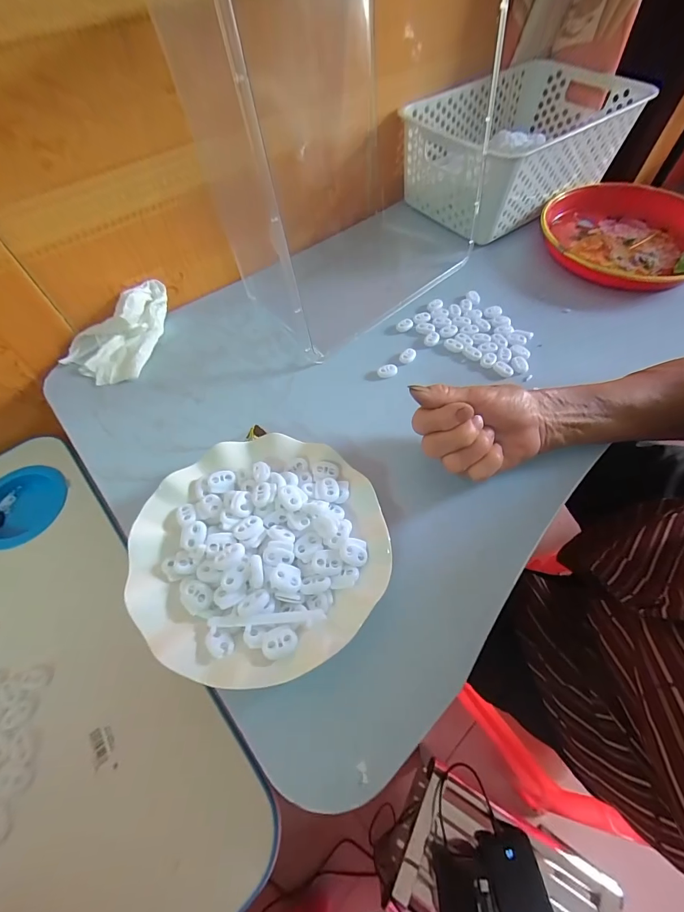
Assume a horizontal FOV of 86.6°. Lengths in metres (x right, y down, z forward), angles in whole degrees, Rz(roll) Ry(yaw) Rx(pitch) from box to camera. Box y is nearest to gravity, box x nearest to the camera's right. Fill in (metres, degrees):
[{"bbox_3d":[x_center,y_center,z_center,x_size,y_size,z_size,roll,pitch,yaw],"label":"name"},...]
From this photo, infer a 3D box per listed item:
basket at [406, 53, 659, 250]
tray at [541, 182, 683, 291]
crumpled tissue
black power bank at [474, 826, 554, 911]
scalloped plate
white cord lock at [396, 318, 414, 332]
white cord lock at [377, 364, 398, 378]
[{"bbox_3d":[0.254,-0.447,0.535,0.317,0.127,0.191,-34,65,-19],"label":"basket"},{"bbox_3d":[0.383,-0.297,0.489,0.215,0.045,0.216,16,62,10],"label":"tray"},{"bbox_3d":[-0.230,-0.131,0.389,0.130,0.039,0.081,-39,67,-21],"label":"crumpled tissue"},{"bbox_3d":[0.258,0.640,0.512,0.077,0.031,0.160,-9,60,-4],"label":"black power bank"},{"bbox_3d":[-0.059,0.066,0.275,0.175,0.040,0.175,0,60,-1],"label":"scalloped plate"},{"bbox_3d":[0.075,-0.156,0.429,0.022,0.004,0.016,-36,66,-20],"label":"white cord lock"},{"bbox_3d":[0.049,-0.091,0.390,0.021,0.008,0.014,-9,60,-6],"label":"white cord lock"}]

